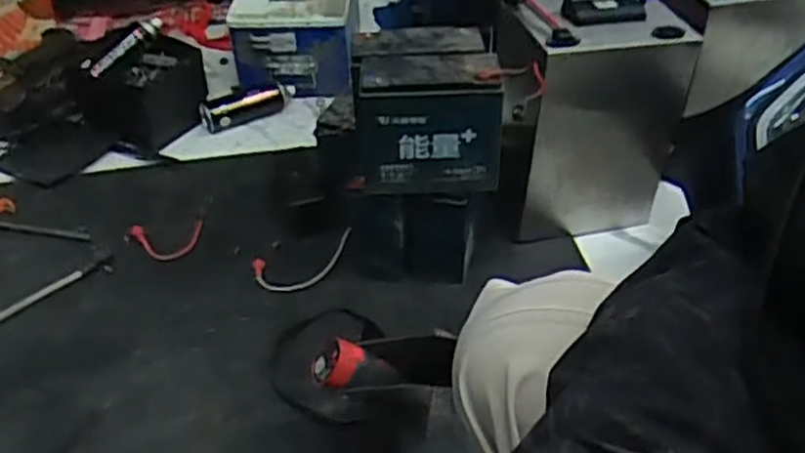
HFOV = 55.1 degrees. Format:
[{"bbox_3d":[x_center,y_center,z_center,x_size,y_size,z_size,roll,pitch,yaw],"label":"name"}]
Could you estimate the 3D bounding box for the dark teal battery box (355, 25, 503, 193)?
[{"bbox_3d":[0.031,-0.179,1.120,0.203,0.175,0.197,-3,40,-1],"label":"dark teal battery box"}]

